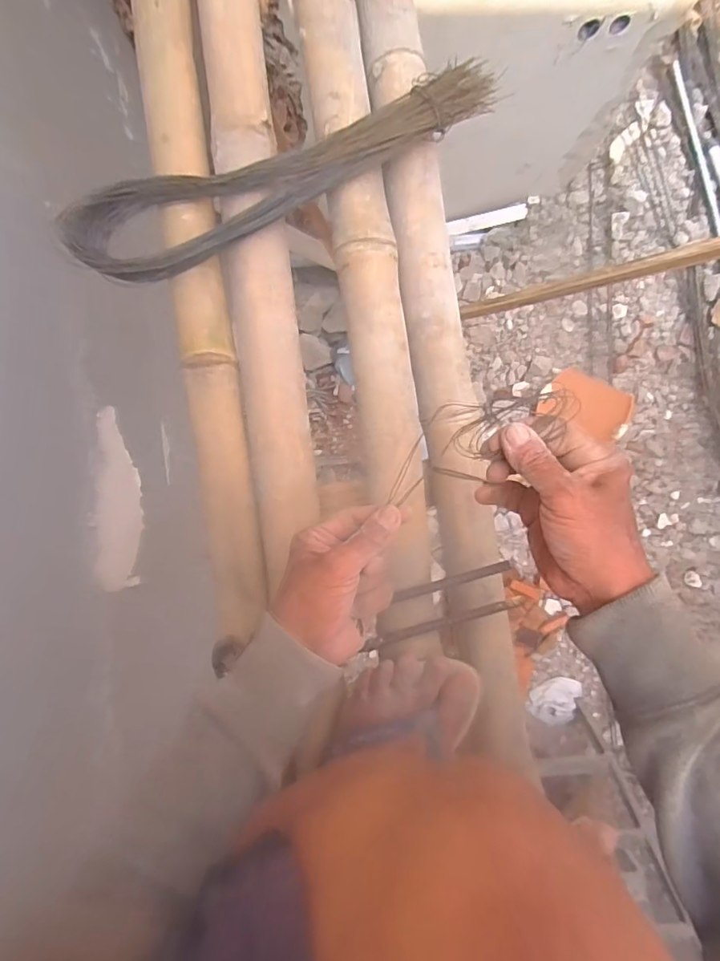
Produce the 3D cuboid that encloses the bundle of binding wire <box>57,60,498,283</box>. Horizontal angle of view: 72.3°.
[{"bbox_3d":[-0.074,-0.296,0.466,0.420,0.030,0.091,-24,89,0],"label":"bundle of binding wire"}]

